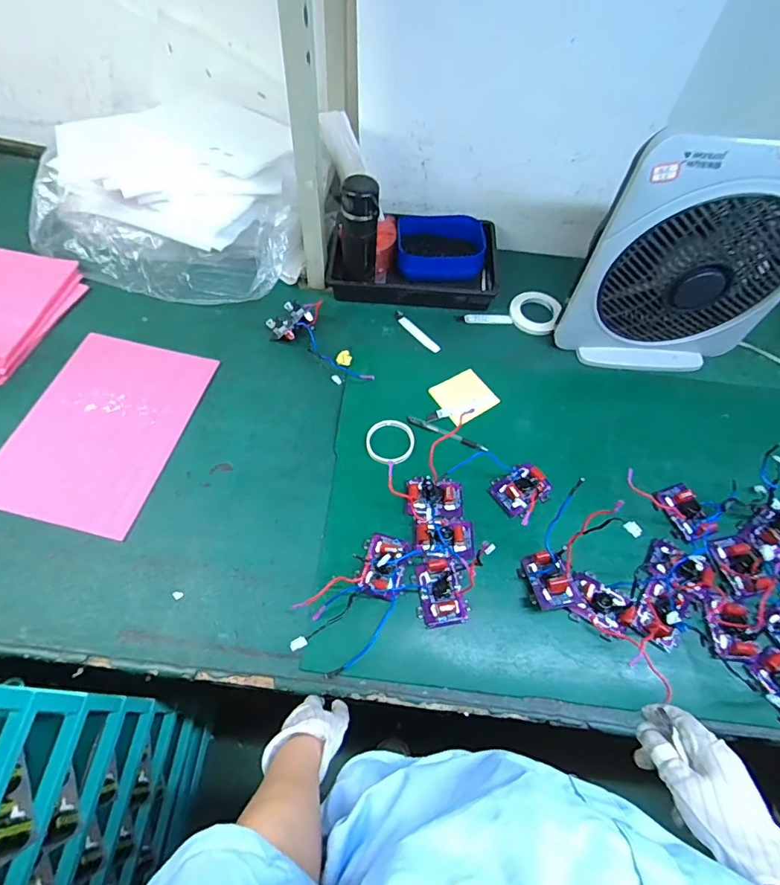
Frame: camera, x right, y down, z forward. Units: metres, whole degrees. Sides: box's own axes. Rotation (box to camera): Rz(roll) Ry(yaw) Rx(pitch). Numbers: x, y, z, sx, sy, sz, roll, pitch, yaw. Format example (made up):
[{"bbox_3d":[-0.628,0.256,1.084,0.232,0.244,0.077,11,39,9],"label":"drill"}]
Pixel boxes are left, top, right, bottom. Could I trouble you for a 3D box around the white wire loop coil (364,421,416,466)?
[{"bbox_3d":[0.002,0.000,0.872,0.088,0.011,0.092,1,61,-2],"label":"white wire loop coil"}]

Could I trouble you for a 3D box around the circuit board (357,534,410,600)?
[{"bbox_3d":[-0.010,0.188,0.744,0.061,0.030,0.099,17,62,6],"label":"circuit board"}]

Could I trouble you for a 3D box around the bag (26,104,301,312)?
[{"bbox_3d":[-0.457,-0.568,1.035,0.583,0.233,0.458,6,61,1],"label":"bag"}]

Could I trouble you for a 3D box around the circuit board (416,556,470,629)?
[{"bbox_3d":[0.079,0.230,0.738,0.072,0.021,0.099,-6,62,-6],"label":"circuit board"}]

